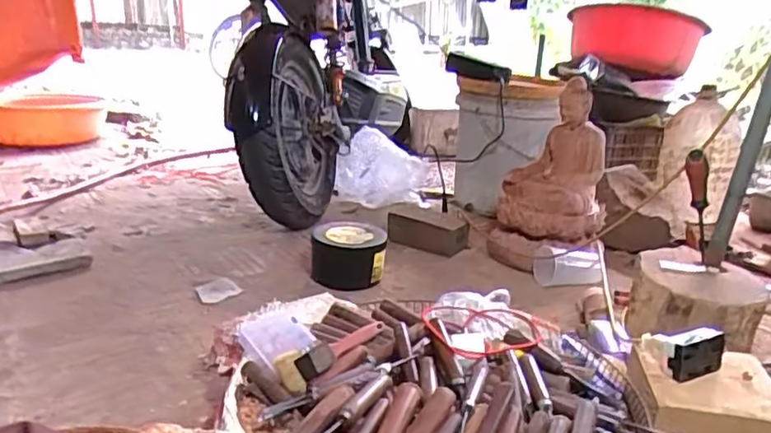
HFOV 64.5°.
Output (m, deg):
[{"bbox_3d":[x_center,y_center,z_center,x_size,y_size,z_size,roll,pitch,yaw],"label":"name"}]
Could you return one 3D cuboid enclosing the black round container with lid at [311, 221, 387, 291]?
[{"bbox_3d":[-0.072,0.074,1.208,0.139,0.099,0.139,4,15,-1],"label":"black round container with lid"}]

